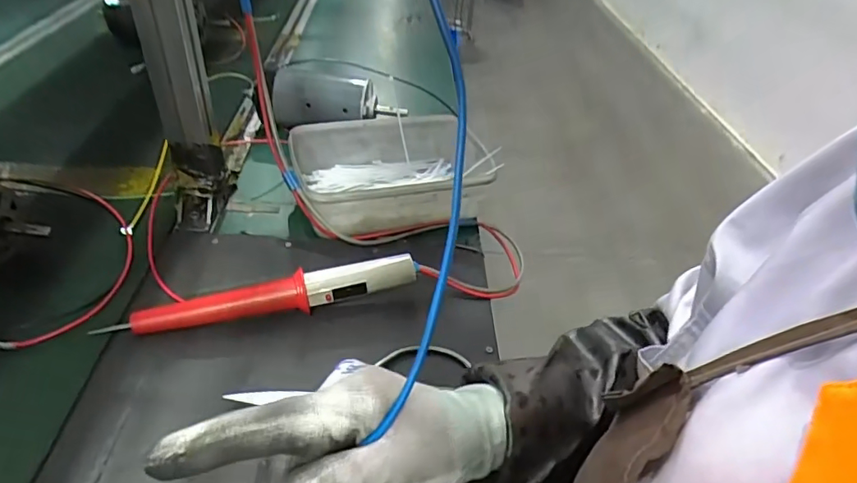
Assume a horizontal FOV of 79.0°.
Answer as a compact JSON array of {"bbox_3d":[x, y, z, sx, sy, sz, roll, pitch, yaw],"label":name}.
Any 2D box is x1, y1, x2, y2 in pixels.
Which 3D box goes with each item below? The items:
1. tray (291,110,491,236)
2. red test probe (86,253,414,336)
[{"bbox_3d":[-0.046,-0.085,0.626,0.213,0.066,0.159,-10,42,-20],"label":"tray"},{"bbox_3d":[-0.142,0.052,0.473,0.264,0.038,0.027,-8,41,-18],"label":"red test probe"}]

